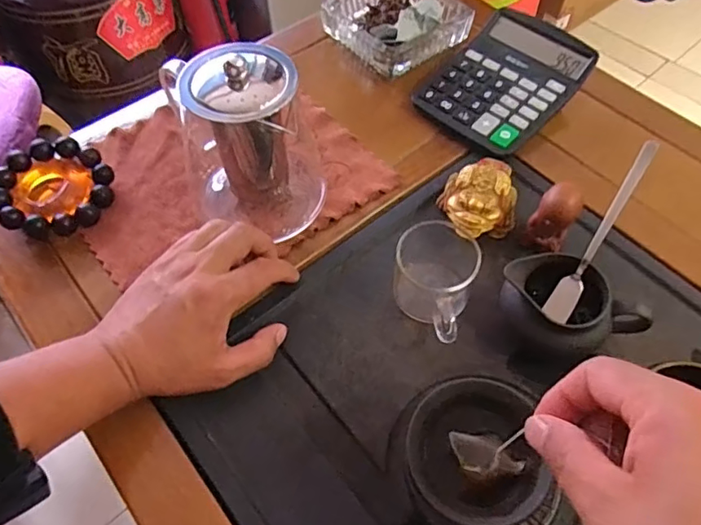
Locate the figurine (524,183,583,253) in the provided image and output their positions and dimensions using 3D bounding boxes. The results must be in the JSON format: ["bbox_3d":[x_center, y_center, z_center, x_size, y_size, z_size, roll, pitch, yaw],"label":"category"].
[{"bbox_3d":[0.159,-0.036,0.419,0.030,0.049,0.031,19,60,13],"label":"figurine"}]

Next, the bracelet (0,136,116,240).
[{"bbox_3d":[-0.251,-0.063,0.455,0.084,0.014,0.092,7,67,-16],"label":"bracelet"}]

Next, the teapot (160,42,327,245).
[{"bbox_3d":[-0.082,-0.105,0.425,0.107,0.133,0.124,-14,58,-7],"label":"teapot"}]

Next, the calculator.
[{"bbox_3d":[0.149,-0.178,0.515,0.118,0.033,0.145,39,66,23],"label":"calculator"}]

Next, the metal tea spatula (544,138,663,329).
[{"bbox_3d":[0.178,-0.022,0.378,0.018,0.005,0.140,29,95,19],"label":"metal tea spatula"}]

